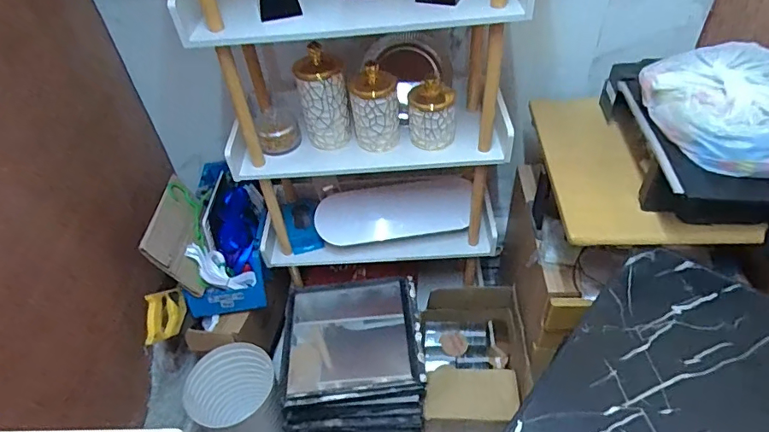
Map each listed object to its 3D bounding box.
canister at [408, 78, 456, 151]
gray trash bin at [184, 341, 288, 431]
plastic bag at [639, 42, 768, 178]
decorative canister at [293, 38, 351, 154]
[{"bbox_3d":[0.103,-0.229,1.057,0.098,0.141,0.109,1,45,8],"label":"canister"},{"bbox_3d":[-0.359,0.514,1.274,0.207,0.313,0.196,-3,45,3],"label":"gray trash bin"},{"bbox_3d":[0.586,-0.188,0.816,0.224,0.108,0.271,-13,45,-6],"label":"plastic bag"},{"bbox_3d":[-0.131,-0.254,1.049,0.102,0.197,0.095,-9,45,-3],"label":"decorative canister"}]

